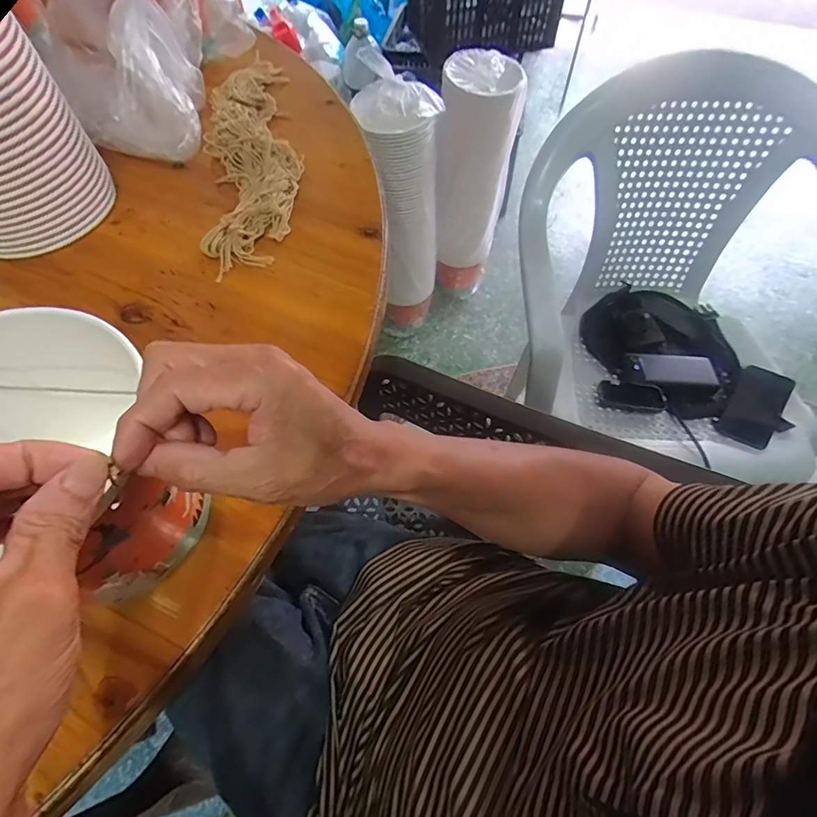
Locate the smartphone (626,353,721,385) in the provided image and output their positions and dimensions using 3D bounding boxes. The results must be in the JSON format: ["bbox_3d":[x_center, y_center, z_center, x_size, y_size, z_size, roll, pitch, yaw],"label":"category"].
[{"bbox_3d":[0.475,-0.077,0.851,0.150,0.013,0.065,5,61,3],"label":"smartphone"}]

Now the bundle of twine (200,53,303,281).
[{"bbox_3d":[-0.182,-0.310,0.553,0.099,0.032,0.370,-9,61,-4],"label":"bundle of twine"}]

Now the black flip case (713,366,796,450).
[{"bbox_3d":[0.582,-0.001,0.786,0.090,0.011,0.147,31,75,23],"label":"black flip case"}]

